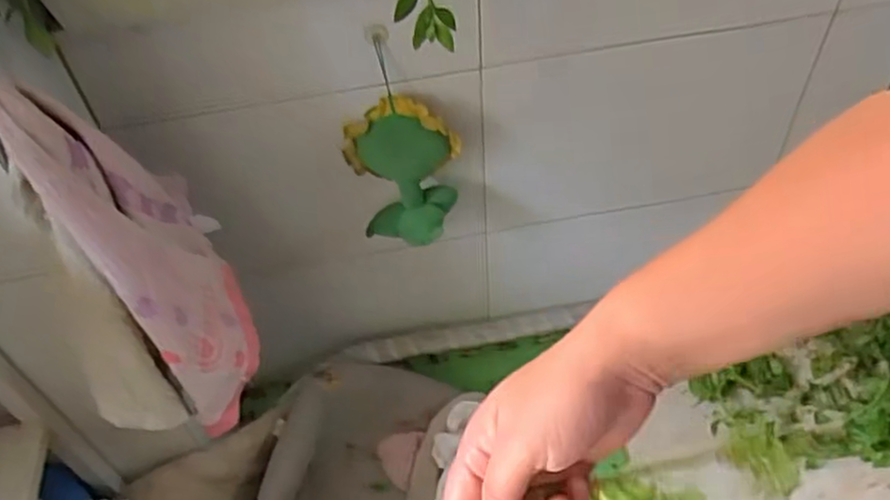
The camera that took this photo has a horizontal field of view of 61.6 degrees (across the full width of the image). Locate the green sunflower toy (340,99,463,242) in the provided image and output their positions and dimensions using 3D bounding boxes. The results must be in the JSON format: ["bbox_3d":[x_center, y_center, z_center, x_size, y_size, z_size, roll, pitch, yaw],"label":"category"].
[{"bbox_3d":[-0.049,-0.087,0.930,0.138,0.169,0.109,-8,49,-2],"label":"green sunflower toy"}]

